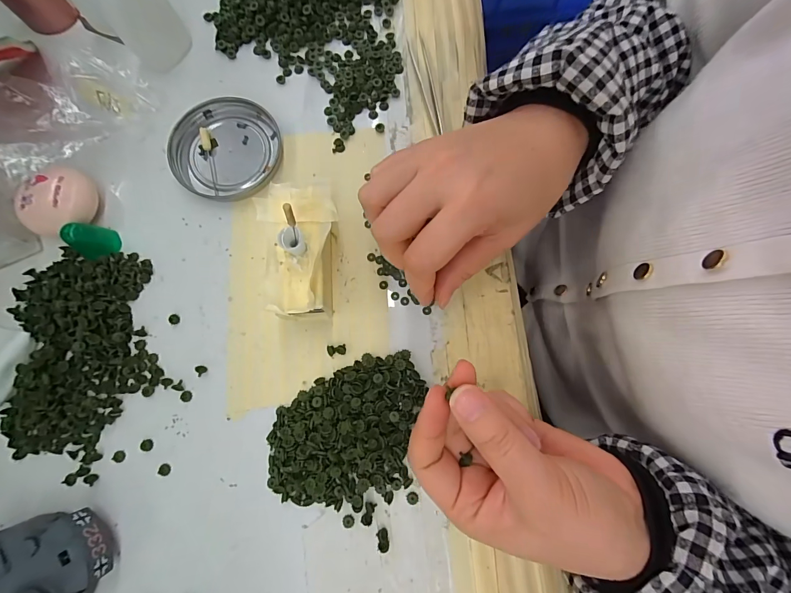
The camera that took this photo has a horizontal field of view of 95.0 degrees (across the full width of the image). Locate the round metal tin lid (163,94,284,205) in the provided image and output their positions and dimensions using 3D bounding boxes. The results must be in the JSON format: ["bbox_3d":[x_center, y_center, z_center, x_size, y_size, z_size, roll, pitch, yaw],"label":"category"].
[{"bbox_3d":[-0.125,-0.109,0.267,0.074,0.009,0.080,0,79,0],"label":"round metal tin lid"}]

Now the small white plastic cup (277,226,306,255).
[{"bbox_3d":[-0.062,-0.033,0.216,0.014,0.016,0.013,0,79,1],"label":"small white plastic cup"}]

